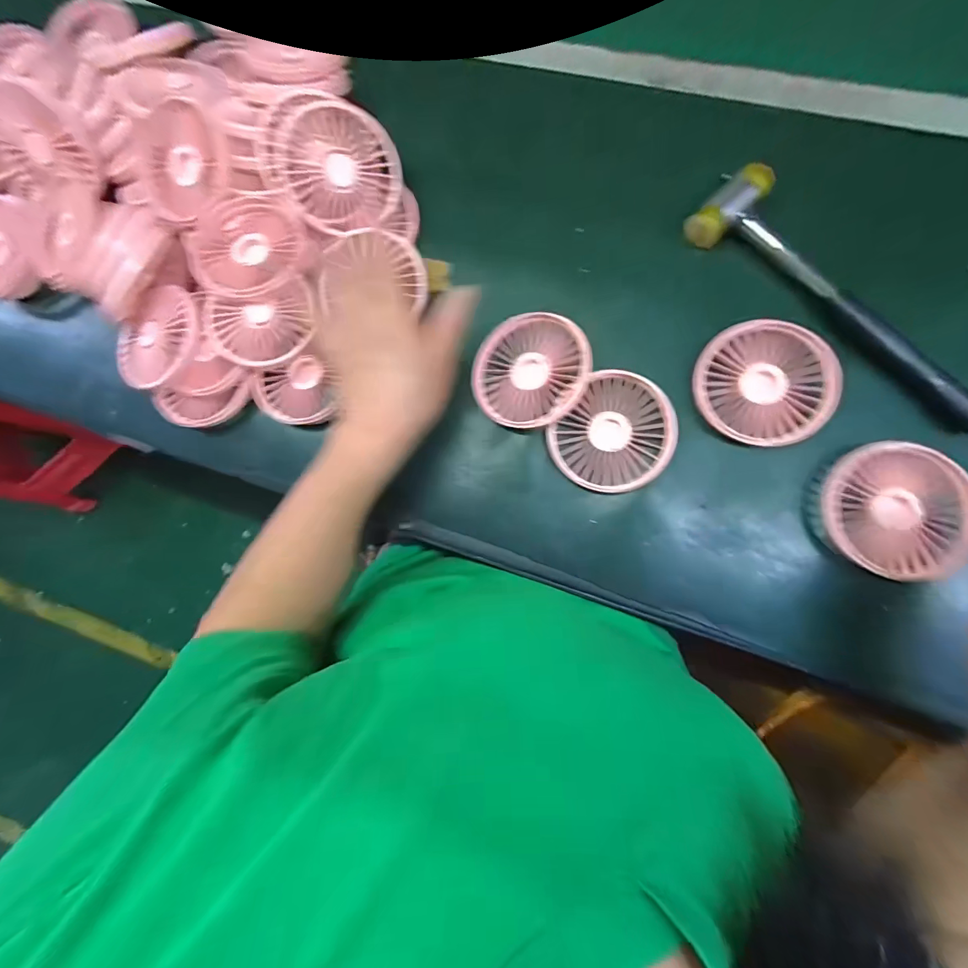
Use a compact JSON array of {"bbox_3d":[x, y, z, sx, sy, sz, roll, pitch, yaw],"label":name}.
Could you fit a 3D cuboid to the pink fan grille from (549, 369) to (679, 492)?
[{"bbox_3d":[0.098,-0.036,0.313,0.079,0.010,0.087,41,91,9],"label":"pink fan grille"}]

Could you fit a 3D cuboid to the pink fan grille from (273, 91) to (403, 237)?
[{"bbox_3d":[-0.114,-0.252,0.329,0.088,0.014,0.092,-5,110,-14],"label":"pink fan grille"}]

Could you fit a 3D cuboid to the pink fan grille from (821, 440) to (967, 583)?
[{"bbox_3d":[0.277,0.019,0.282,0.085,0.024,0.091,-1,85,7],"label":"pink fan grille"}]

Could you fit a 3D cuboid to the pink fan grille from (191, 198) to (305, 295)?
[{"bbox_3d":[-0.190,-0.192,0.336,0.084,0.015,0.081,-1,85,7],"label":"pink fan grille"}]

